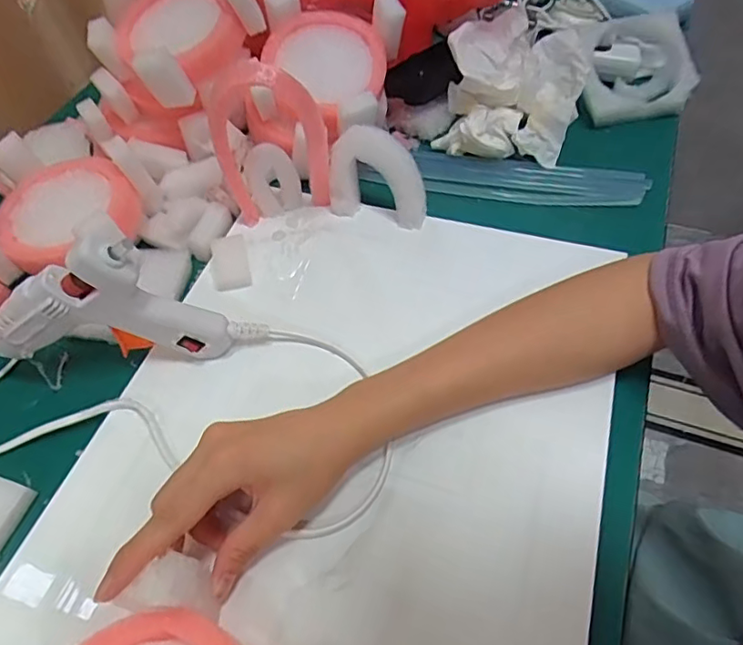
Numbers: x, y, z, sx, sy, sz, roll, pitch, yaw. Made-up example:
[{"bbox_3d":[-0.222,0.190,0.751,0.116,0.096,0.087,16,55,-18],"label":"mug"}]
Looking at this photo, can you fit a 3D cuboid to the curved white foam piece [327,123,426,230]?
[{"bbox_3d":[0.007,-0.112,0.428,0.074,0.069,0.020,12,37,8],"label":"curved white foam piece"}]

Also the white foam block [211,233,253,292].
[{"bbox_3d":[-0.106,-0.045,0.417,0.026,0.013,0.042,-13,55,-8],"label":"white foam block"}]

